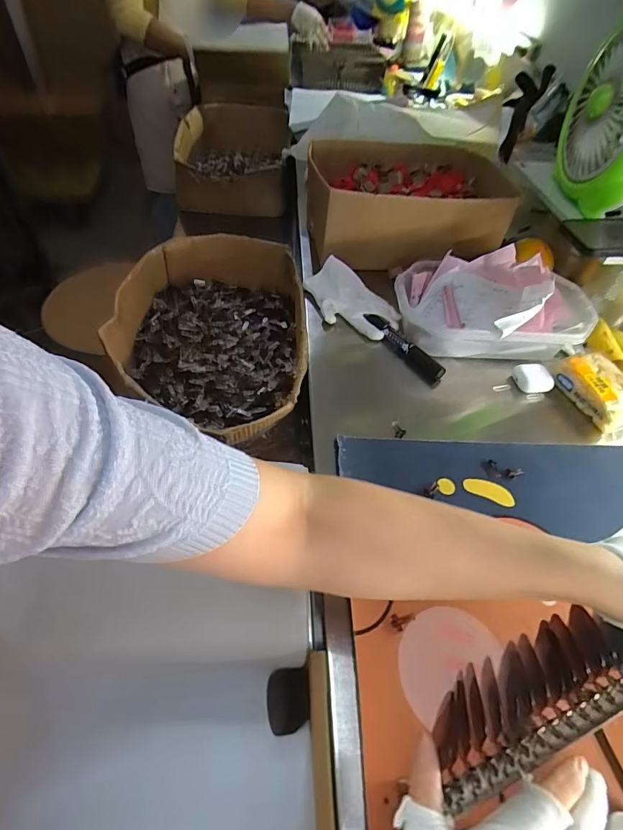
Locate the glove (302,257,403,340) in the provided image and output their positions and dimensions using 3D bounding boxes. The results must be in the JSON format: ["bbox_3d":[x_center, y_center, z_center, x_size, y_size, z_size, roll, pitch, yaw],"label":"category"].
[{"bbox_3d":[0.060,-0.179,0.656,0.107,0.029,0.164,-14,53,-16],"label":"glove"}]

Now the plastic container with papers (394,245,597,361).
[{"bbox_3d":[0.261,-0.158,0.620,0.267,0.085,0.181,-7,52,-11],"label":"plastic container with papers"}]

